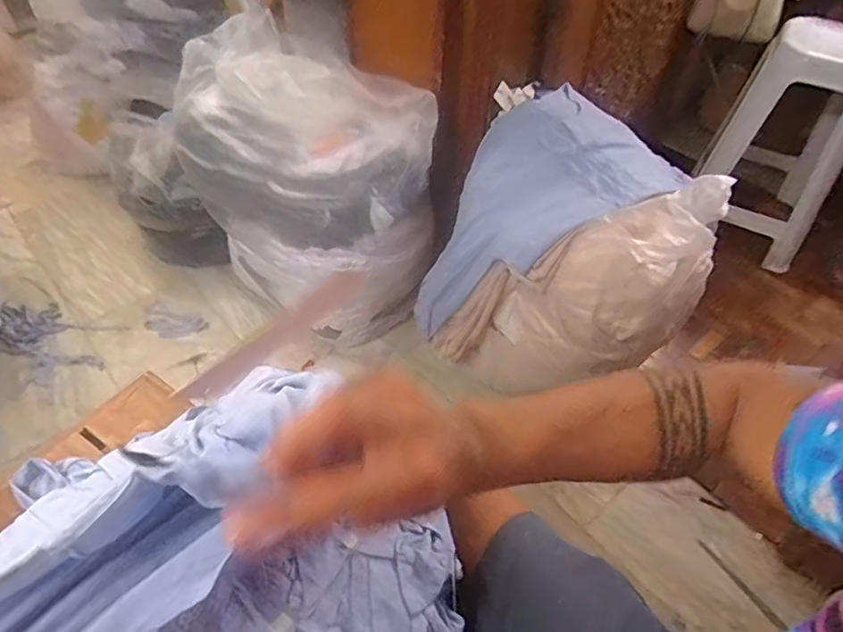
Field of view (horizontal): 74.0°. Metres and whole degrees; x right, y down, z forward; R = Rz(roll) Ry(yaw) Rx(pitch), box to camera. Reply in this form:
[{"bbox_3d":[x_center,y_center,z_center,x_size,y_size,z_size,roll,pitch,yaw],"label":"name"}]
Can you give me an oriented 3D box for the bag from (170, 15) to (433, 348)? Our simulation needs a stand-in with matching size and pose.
[{"bbox_3d":[-0.274,-0.303,1.361,0.589,0.605,0.304,26,51,19],"label":"bag"}]

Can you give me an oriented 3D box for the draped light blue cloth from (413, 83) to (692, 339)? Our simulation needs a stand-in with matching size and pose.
[{"bbox_3d":[0.231,-0.208,1.250,0.671,0.241,0.329,-43,56,6],"label":"draped light blue cloth"}]

